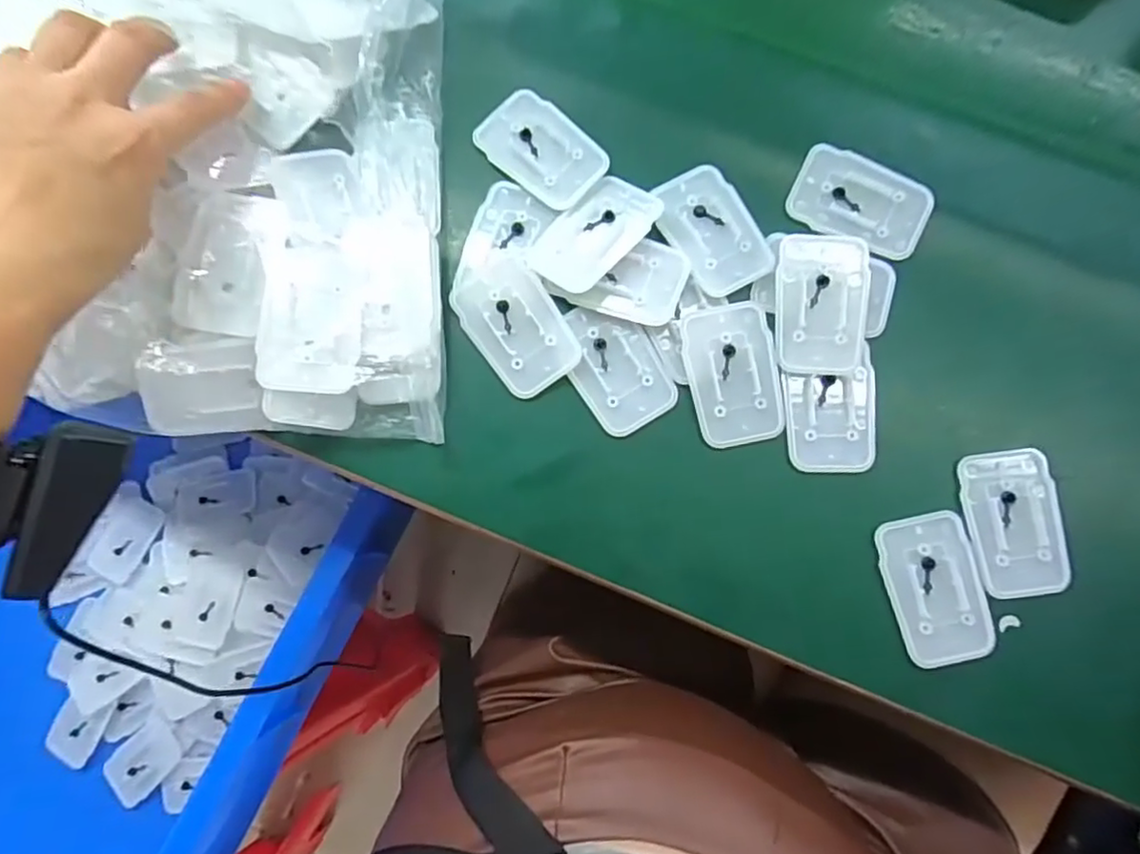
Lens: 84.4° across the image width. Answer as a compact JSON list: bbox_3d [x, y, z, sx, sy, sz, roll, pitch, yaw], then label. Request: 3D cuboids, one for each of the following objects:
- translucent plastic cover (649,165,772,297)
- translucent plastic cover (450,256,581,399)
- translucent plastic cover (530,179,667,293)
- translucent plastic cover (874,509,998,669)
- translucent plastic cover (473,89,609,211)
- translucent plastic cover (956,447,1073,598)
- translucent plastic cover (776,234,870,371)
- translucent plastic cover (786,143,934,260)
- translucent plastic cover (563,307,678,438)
[{"bbox_3d":[0.073,-0.103,0.325,0.044,0.005,0.068,-27,82,-4],"label":"translucent plastic cover"},{"bbox_3d":[-0.028,-0.054,0.319,0.045,0.006,0.070,-36,83,-5],"label":"translucent plastic cover"},{"bbox_3d":[0.012,-0.099,0.321,0.040,0.009,0.068,42,84,6],"label":"translucent plastic cover"},{"bbox_3d":[0.177,0.078,0.303,0.044,0.004,0.069,-12,81,-2],"label":"translucent plastic cover"},{"bbox_3d":[-0.015,-0.147,0.330,0.067,0.004,0.044,42,83,6],"label":"translucent plastic cover"},{"bbox_3d":[0.216,0.047,0.304,0.042,0.007,0.068,-9,81,-1],"label":"translucent plastic cover"},{"bbox_3d":[0.126,-0.063,0.314,0.043,0.012,0.066,4,81,1],"label":"translucent plastic cover"},{"bbox_3d":[0.150,-0.117,0.326,0.068,0.008,0.043,23,82,4],"label":"translucent plastic cover"},{"bbox_3d":[0.023,-0.032,0.321,0.044,0.006,0.067,-30,82,-4],"label":"translucent plastic cover"}]

